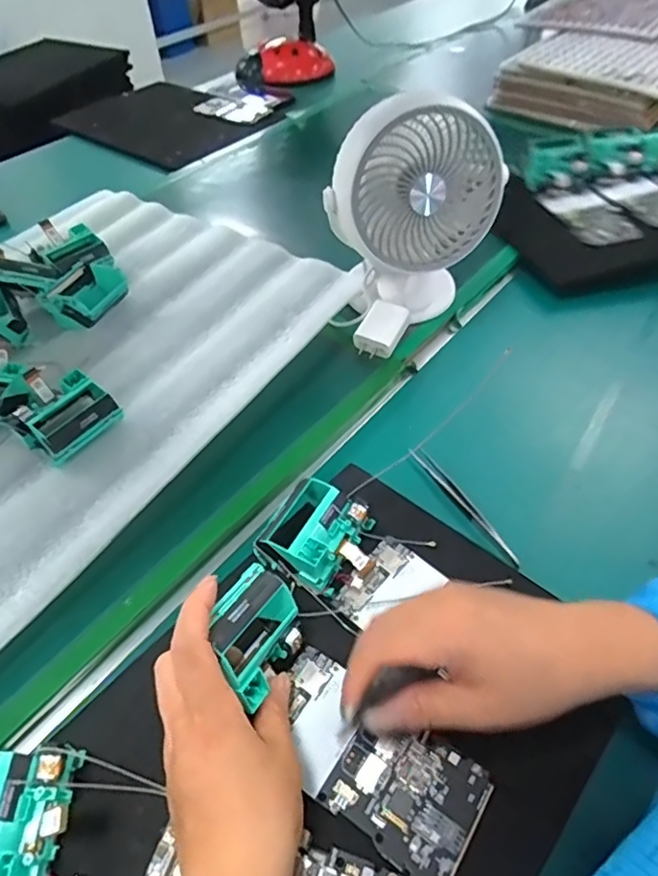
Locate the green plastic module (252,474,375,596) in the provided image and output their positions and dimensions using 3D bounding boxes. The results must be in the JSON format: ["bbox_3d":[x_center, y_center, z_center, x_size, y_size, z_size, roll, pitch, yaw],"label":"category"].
[{"bbox_3d":[-0.010,0.067,0.403,0.058,0.038,0.067,22,53,22],"label":"green plastic module"}]

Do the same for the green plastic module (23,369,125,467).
[{"bbox_3d":[-0.208,-0.014,0.465,0.058,0.038,0.067,26,55,24],"label":"green plastic module"}]

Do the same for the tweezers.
[{"bbox_3d":[0.106,0.051,0.446,0.012,0.010,0.123,-26,52,-18],"label":"tweezers"}]

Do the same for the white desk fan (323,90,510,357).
[{"bbox_3d":[0.075,-0.196,0.515,0.147,0.194,0.101,-27,52,-19],"label":"white desk fan"}]

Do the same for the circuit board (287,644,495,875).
[{"bbox_3d":[0.022,0.181,0.325,0.127,0.005,0.064,27,55,25],"label":"circuit board"}]

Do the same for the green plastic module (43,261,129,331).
[{"bbox_3d":[-0.242,-0.144,0.576,0.060,0.031,0.073,17,51,18],"label":"green plastic module"}]

